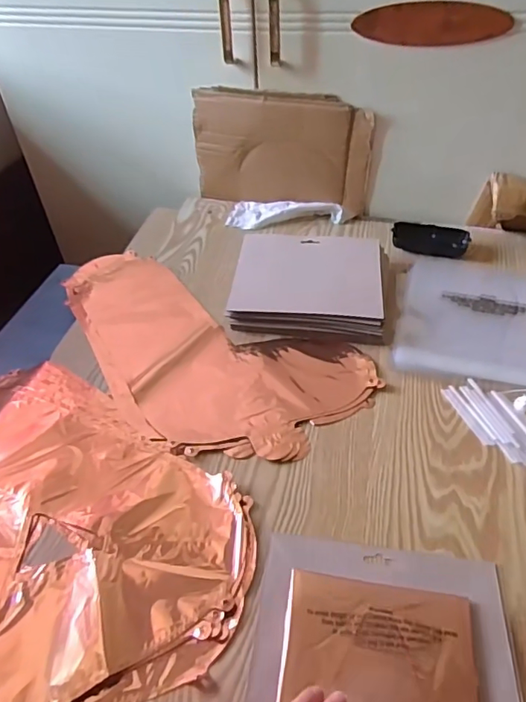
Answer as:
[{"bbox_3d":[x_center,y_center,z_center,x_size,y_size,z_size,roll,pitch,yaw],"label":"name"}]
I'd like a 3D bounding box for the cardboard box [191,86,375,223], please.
[{"bbox_3d":[0.027,-0.306,0.800,0.273,0.176,0.023,10,47,14],"label":"cardboard box"}]

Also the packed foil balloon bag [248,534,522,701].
[{"bbox_3d":[0.090,0.239,0.385,0.193,0.018,0.193,4,46,8],"label":"packed foil balloon bag"}]

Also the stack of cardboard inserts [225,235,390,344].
[{"bbox_3d":[0.063,-0.091,0.684,0.200,0.039,0.173,6,46,10],"label":"stack of cardboard inserts"}]

